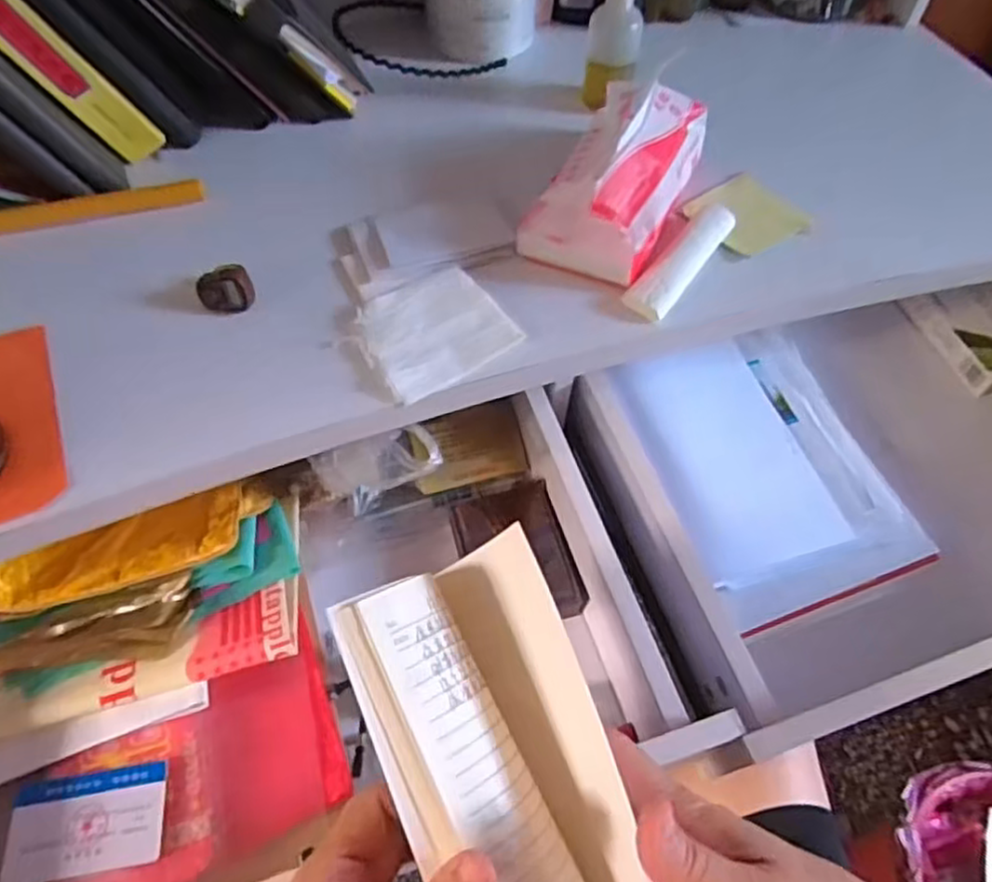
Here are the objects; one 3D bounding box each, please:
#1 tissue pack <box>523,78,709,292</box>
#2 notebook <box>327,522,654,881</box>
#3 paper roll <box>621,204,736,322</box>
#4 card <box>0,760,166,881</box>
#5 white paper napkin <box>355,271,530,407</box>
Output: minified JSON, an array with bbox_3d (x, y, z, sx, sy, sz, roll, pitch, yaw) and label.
[{"bbox_3d":[0.094,-0.201,0.522,0.094,0.070,0.167,23,58,14],"label":"tissue pack"},{"bbox_3d":[0.005,0.153,0.314,0.091,0.057,0.198,-20,78,-14],"label":"notebook"},{"bbox_3d":[0.136,-0.134,0.515,0.029,0.020,0.124,32,61,19],"label":"paper roll"},{"bbox_3d":[-0.238,0.222,0.411,0.084,0.006,0.054,-7,56,-8],"label":"card"},{"bbox_3d":[-0.044,-0.077,0.482,0.094,0.007,0.086,-30,62,-20],"label":"white paper napkin"}]

